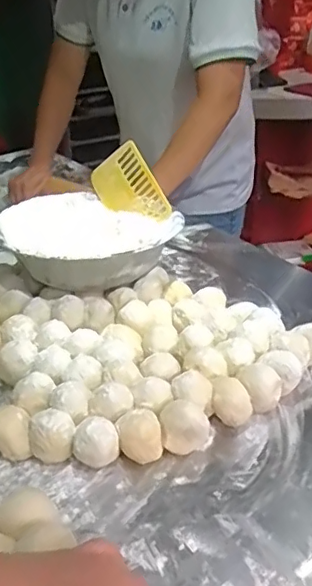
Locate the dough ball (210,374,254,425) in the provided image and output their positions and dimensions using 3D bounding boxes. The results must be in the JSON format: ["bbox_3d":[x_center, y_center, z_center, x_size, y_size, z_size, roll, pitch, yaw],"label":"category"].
[{"bbox_3d":[0.088,0.126,0.663,0.046,0.052,0.049,-1,32,0],"label":"dough ball"}]

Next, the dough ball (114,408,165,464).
[{"bbox_3d":[-0.018,0.155,0.618,0.048,0.053,0.049,-1,32,0],"label":"dough ball"}]

